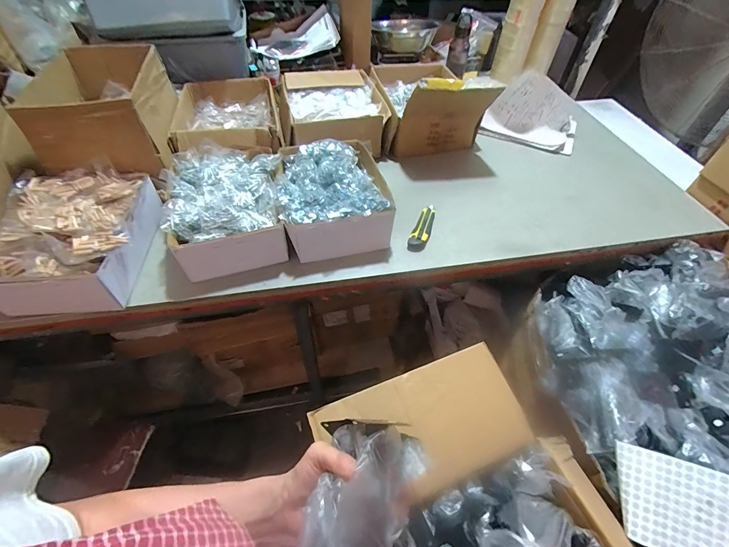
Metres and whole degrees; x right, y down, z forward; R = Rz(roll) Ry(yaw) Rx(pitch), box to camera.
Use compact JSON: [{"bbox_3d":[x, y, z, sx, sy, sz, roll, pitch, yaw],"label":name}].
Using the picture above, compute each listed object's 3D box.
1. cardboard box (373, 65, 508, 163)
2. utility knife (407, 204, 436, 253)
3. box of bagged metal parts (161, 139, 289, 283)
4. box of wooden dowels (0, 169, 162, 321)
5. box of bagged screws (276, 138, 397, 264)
[{"bbox_3d":[0.180,-0.517,1.039,0.268,0.192,0.344,-6,51,-6],"label":"cardboard box"},{"bbox_3d":[0.140,-0.108,0.819,0.039,0.019,0.165,19,53,13],"label":"utility knife"},{"bbox_3d":[-0.298,-0.149,0.765,0.233,0.116,0.287,-12,52,-11],"label":"box of bagged metal parts"},{"bbox_3d":[-0.564,-0.079,0.688,0.240,0.117,0.288,-4,51,-5],"label":"box of wooden dowels"},{"bbox_3d":[-0.073,-0.188,0.802,0.233,0.123,0.296,-7,51,-7],"label":"box of bagged screws"}]

